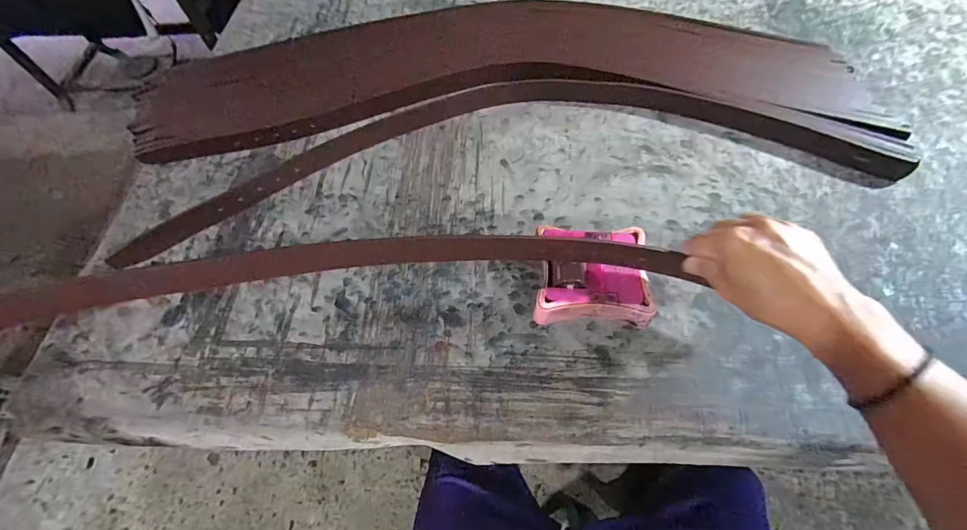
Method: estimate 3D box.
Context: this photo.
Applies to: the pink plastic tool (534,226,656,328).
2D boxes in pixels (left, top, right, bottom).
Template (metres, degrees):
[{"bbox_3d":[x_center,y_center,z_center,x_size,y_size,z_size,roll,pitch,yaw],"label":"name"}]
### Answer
[{"bbox_3d":[0.115,0.013,0.456,0.113,0.039,0.104,2,62,5],"label":"pink plastic tool"}]

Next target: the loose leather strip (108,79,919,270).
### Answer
[{"bbox_3d":[0.037,-0.160,0.561,0.910,0.028,0.247,-7,58,-2],"label":"loose leather strip"}]

